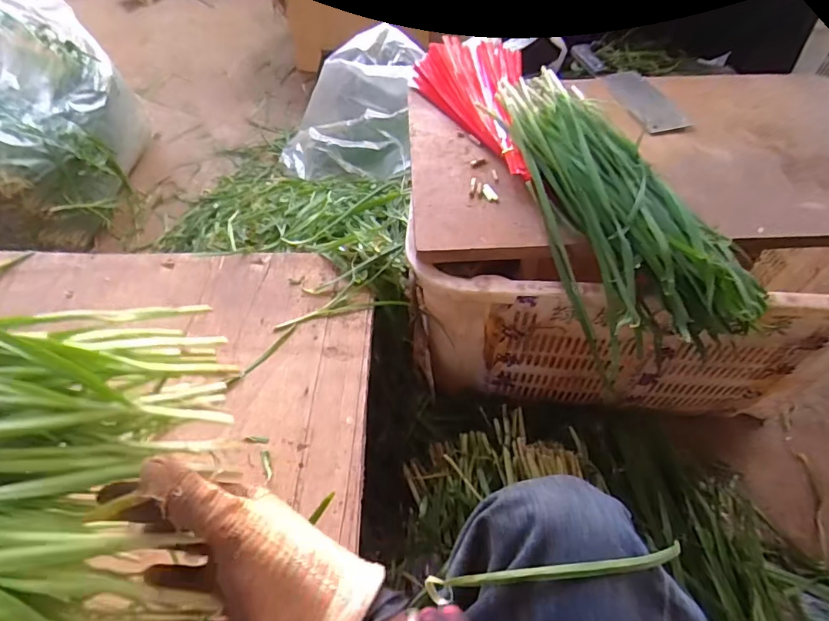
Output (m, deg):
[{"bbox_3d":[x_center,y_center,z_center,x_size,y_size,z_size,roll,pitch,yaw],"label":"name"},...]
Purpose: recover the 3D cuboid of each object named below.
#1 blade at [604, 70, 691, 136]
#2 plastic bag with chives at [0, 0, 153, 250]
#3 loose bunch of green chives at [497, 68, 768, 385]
[{"bbox_3d":[0.350,-0.325,0.762,0.075,0.008,0.180,-9,53,-7],"label":"blade"},{"bbox_3d":[-0.895,-0.407,1.077,0.464,0.376,0.570,-9,53,-7],"label":"plastic bag with chives"},{"bbox_3d":[0.219,-0.134,0.601,0.162,0.125,0.409,-17,67,-13],"label":"loose bunch of green chives"}]

